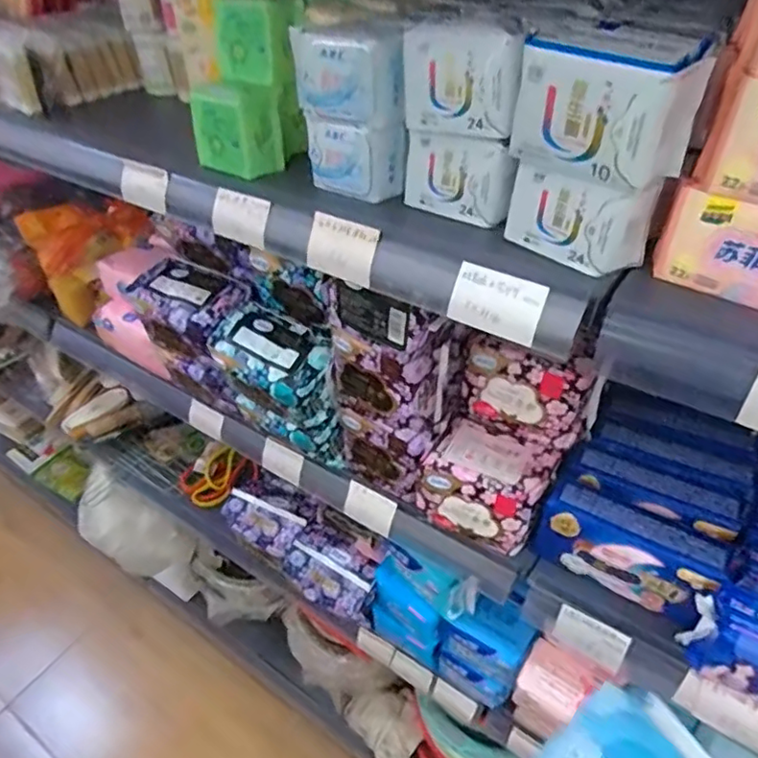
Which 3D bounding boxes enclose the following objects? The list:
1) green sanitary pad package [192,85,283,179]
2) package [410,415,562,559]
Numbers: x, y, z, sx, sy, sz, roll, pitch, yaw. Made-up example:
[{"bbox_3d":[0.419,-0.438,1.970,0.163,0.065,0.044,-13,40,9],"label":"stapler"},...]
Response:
[{"bbox_3d":[-0.135,-0.237,0.561,0.077,0.077,0.041,24,48,26],"label":"green sanitary pad package"},{"bbox_3d":[0.119,0.116,0.664,0.132,0.091,0.093,22,47,24],"label":"package"}]

